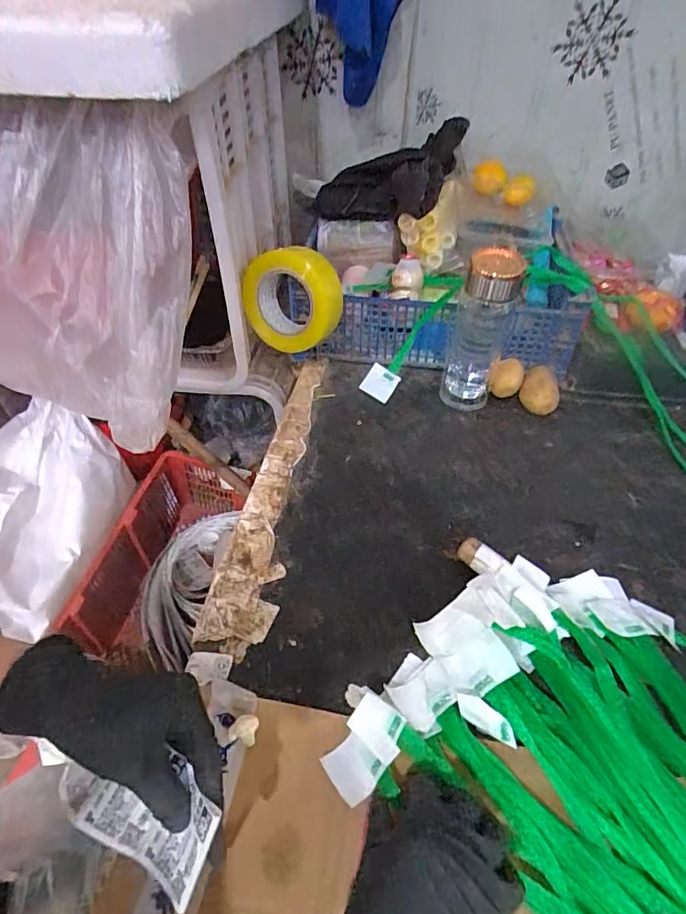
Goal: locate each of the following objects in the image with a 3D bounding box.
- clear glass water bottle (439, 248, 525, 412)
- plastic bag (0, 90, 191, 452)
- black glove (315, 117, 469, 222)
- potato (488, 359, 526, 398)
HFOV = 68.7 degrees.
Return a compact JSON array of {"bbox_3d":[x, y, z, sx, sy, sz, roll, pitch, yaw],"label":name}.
[{"bbox_3d":[0.168,-0.154,0.617,0.067,0.202,0.067,13,48,10],"label":"clear glass water bottle"},{"bbox_3d":[-0.428,-0.226,0.560,0.557,0.283,0.164,18,49,14],"label":"plastic bag"},{"bbox_3d":[0.080,-0.377,0.691,0.223,0.062,0.136,-25,50,2],"label":"black glove"},{"bbox_3d":[0.218,-0.105,0.671,0.042,0.041,0.032,16,48,12],"label":"potato"}]

